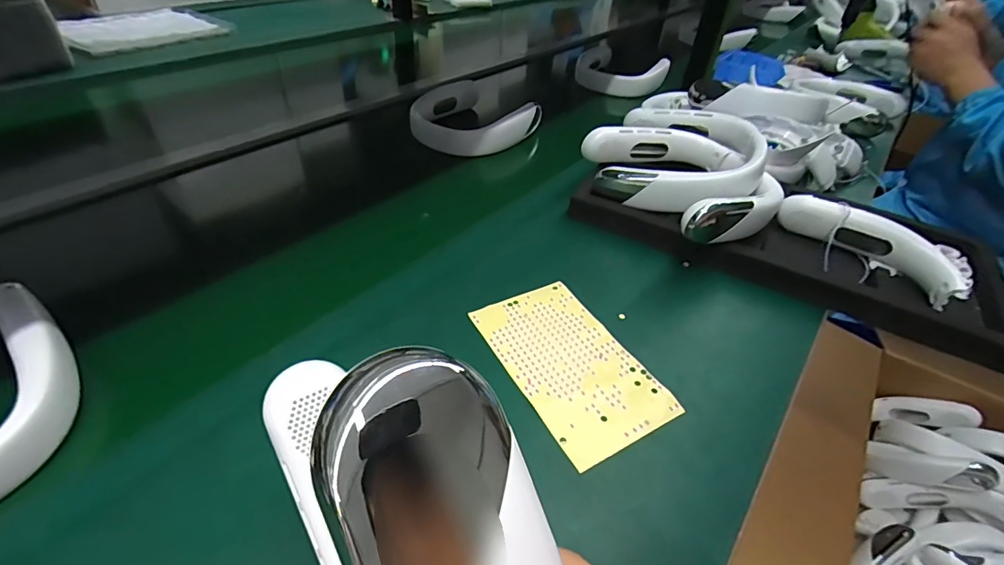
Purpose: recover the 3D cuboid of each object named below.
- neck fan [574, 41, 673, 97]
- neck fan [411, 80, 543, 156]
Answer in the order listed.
[{"bbox_3d":[0.269,-0.478,1.055,0.209,0.064,0.169,23,41,20],"label":"neck fan"},{"bbox_3d":[-0.061,-0.291,0.810,0.200,0.057,0.192,36,49,28],"label":"neck fan"}]

